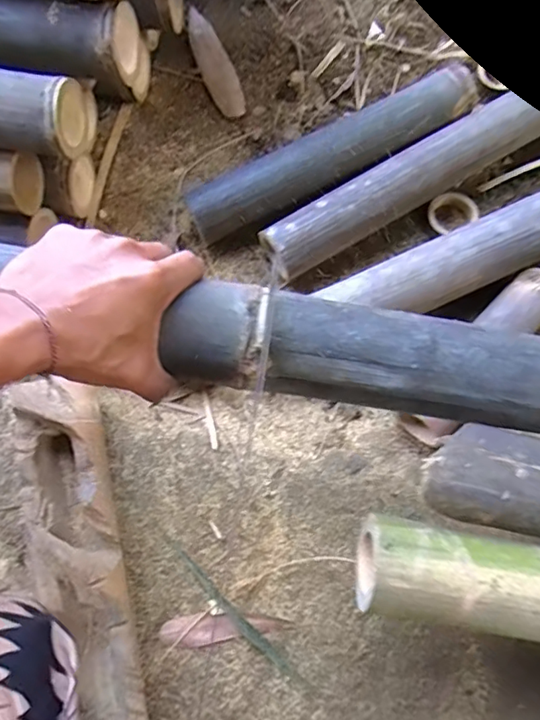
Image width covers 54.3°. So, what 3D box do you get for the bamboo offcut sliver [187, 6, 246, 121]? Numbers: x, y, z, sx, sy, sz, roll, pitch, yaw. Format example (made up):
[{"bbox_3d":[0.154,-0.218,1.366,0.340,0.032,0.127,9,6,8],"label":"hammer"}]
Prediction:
[{"bbox_3d":[-0.083,-0.432,0.758,0.046,0.010,0.195,-20,73,-4],"label":"bamboo offcut sliver"}]

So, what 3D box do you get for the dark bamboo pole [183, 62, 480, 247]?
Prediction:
[{"bbox_3d":[0.065,-0.259,0.663,0.405,0.069,0.070,-26,73,-6],"label":"dark bamboo pole"}]

